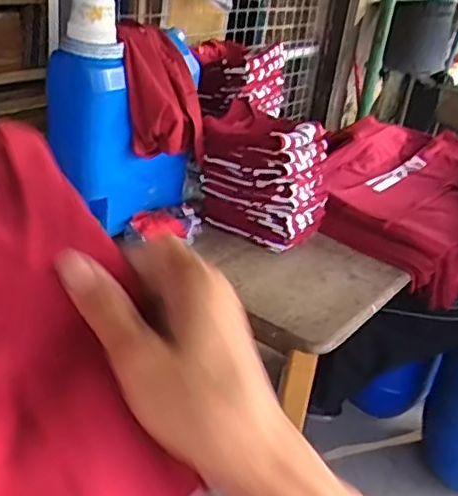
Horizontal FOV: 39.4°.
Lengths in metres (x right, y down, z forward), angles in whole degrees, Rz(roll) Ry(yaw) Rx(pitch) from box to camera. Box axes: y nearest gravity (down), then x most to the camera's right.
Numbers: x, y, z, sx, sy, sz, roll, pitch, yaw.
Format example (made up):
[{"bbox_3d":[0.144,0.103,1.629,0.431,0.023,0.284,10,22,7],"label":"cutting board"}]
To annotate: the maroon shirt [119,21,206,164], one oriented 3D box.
[{"bbox_3d":[-0.140,-0.315,1.325,0.180,0.240,0.154,8,28,0],"label":"maroon shirt"}]

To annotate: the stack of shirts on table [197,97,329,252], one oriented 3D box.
[{"bbox_3d":[0.078,-0.162,1.491,0.264,0.274,0.189,21,31,23],"label":"stack of shirts on table"}]

